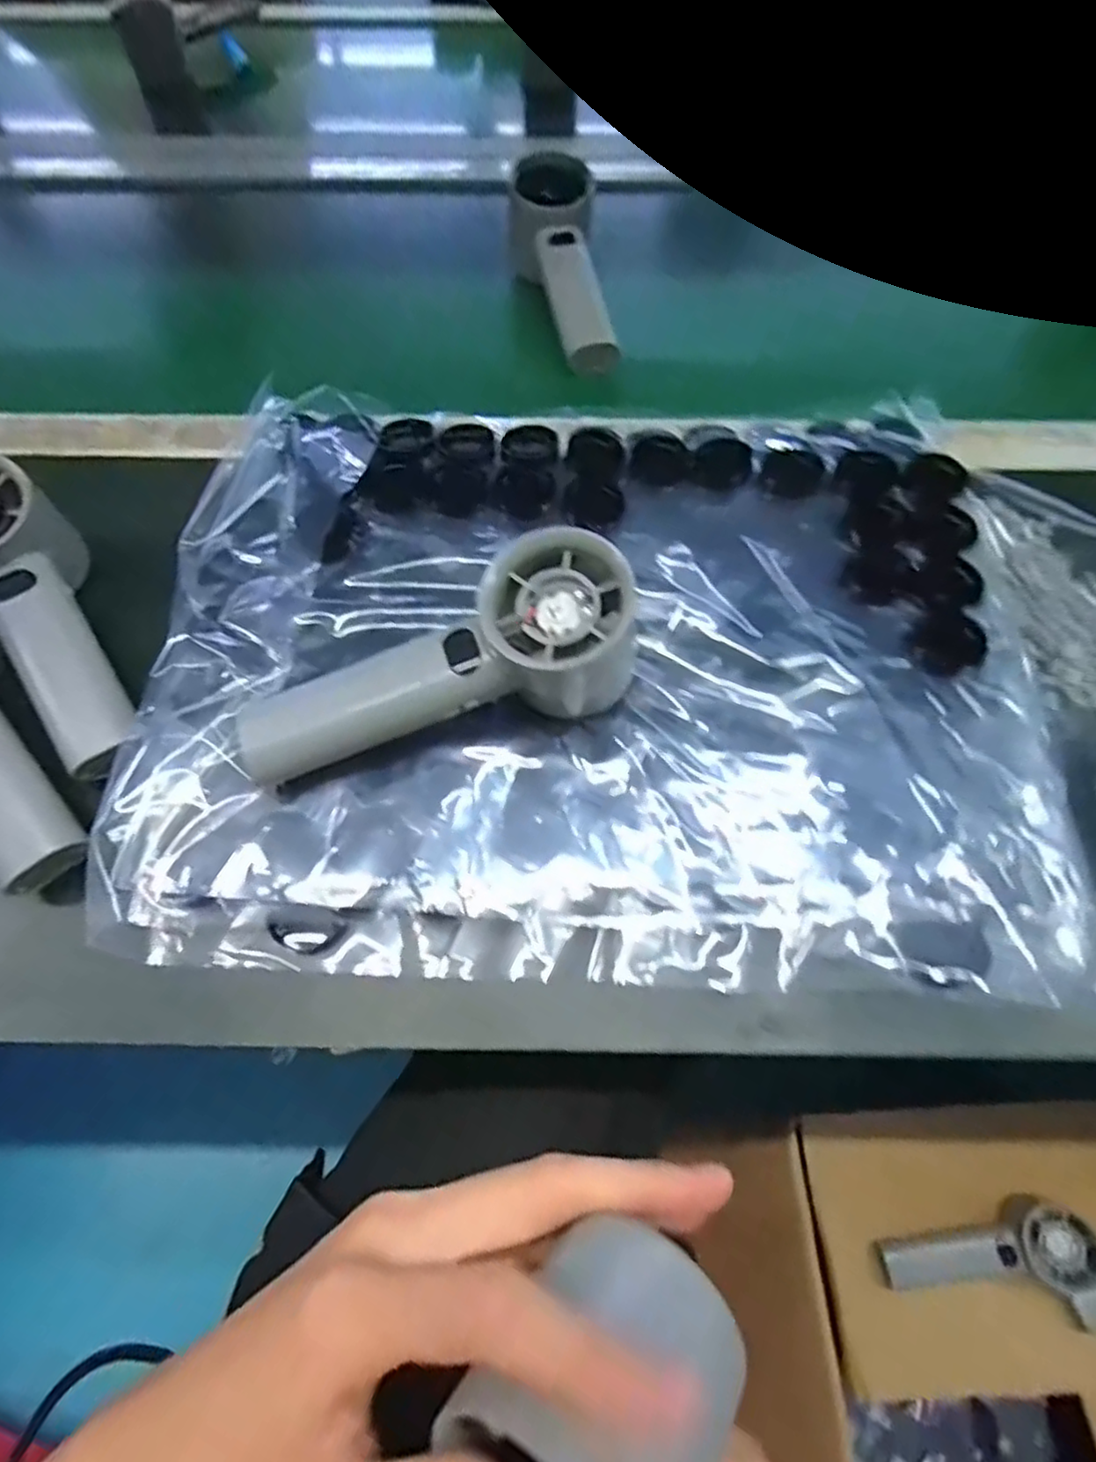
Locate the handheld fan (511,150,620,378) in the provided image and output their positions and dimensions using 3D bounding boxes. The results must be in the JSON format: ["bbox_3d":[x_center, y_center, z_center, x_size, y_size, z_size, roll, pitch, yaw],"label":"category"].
[{"bbox_3d":[0.014,-0.304,0.461,0.049,0.055,0.160,-12,76,-7],"label":"handheld fan"}]

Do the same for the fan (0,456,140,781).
[{"bbox_3d":[-0.237,-0.053,0.314,0.057,0.053,0.157,-27,91,-15],"label":"fan"}]

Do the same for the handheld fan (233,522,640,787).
[{"bbox_3d":[-0.036,-0.020,0.256,0.158,0.053,0.057,-26,63,-14],"label":"handheld fan"}]

